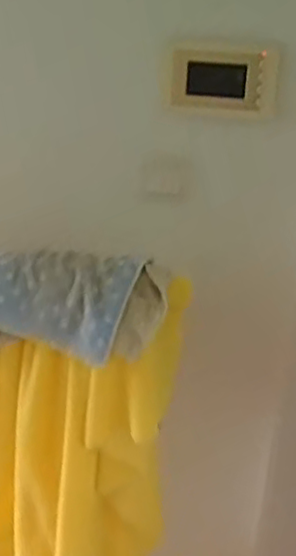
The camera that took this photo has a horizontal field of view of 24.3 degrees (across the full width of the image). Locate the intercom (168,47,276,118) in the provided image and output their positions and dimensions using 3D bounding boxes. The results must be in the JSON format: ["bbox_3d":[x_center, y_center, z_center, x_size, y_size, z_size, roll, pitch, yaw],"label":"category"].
[{"bbox_3d":[0.119,-0.318,1.098,0.163,0.098,0.041,3,21,-5],"label":"intercom"}]

